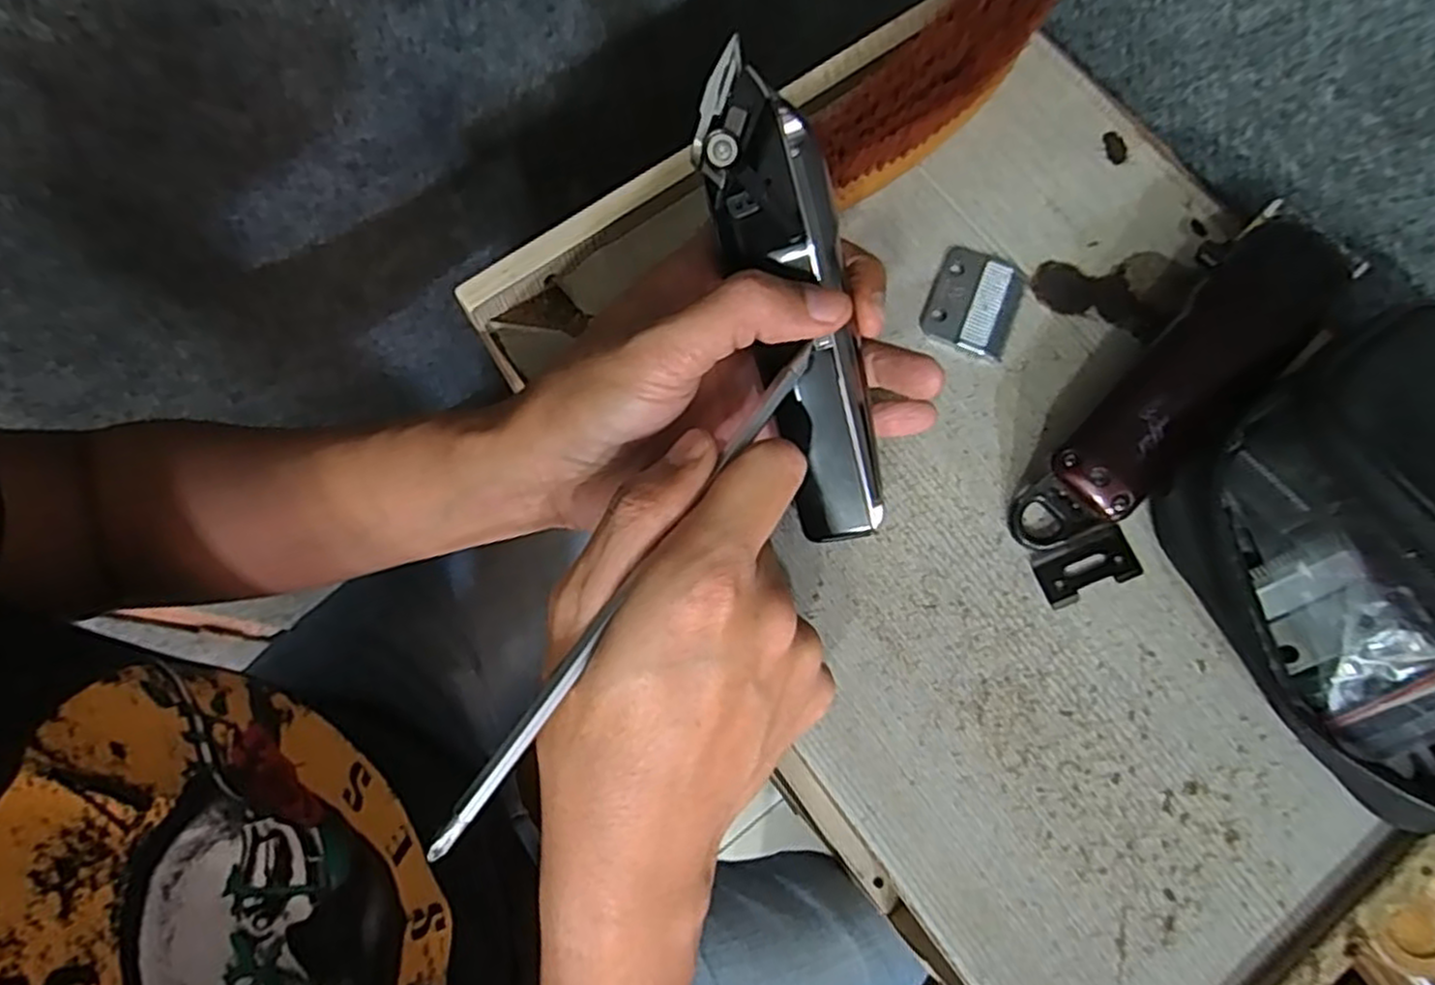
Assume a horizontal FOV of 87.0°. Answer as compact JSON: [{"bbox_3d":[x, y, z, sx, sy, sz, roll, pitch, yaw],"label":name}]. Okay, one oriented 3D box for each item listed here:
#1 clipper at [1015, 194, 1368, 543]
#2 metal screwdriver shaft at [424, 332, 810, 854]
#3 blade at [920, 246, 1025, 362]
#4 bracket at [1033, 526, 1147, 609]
[{"bbox_3d":[0.182,-0.042,0.300,0.047,0.047,0.150,42,78,9],"label":"clipper"},{"bbox_3d":[-0.024,0.026,0.229,0.006,0.007,0.187,35,75,7],"label":"metal screwdriver shaft"},{"bbox_3d":[0.113,-0.084,0.332,0.037,0.004,0.047,20,75,4],"label":"blade"},{"bbox_3d":[0.148,0.029,0.302,0.040,0.004,0.022,-20,76,-7],"label":"bracket"}]

